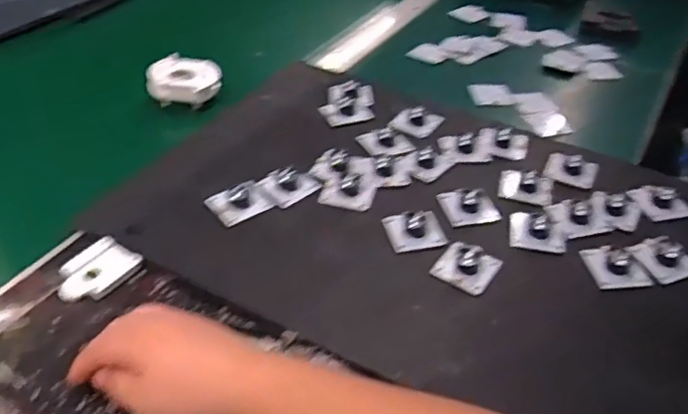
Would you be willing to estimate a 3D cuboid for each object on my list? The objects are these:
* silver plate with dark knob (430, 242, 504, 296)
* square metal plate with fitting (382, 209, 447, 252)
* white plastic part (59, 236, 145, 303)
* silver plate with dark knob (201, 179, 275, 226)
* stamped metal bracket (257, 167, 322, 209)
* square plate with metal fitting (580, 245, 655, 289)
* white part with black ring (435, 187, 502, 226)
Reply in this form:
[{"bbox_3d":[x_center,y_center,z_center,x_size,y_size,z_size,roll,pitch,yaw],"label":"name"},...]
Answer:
[{"bbox_3d":[0.098,0.044,0.508,0.048,0.018,0.044,25,45,23],"label":"silver plate with dark knob"},{"bbox_3d":[0.061,0.015,0.541,0.048,0.014,0.043,-6,41,-12],"label":"square metal plate with fitting"},{"bbox_3d":[-0.190,0.047,0.480,0.046,0.008,0.057,25,45,23],"label":"white plastic part"},{"bbox_3d":[-0.091,-0.006,0.561,0.051,0.012,0.040,-22,46,-27],"label":"silver plate with dark knob"},{"bbox_3d":[-0.048,-0.022,0.580,0.048,0.015,0.046,-24,48,-29],"label":"stamped metal bracket"},{"bbox_3d":[0.226,0.046,0.518,0.050,0.018,0.036,0,40,-5],"label":"square plate with metal fitting"},{"bbox_3d":[0.113,-0.004,0.567,0.043,0.017,0.040,-5,41,-10],"label":"white part with black ring"}]

